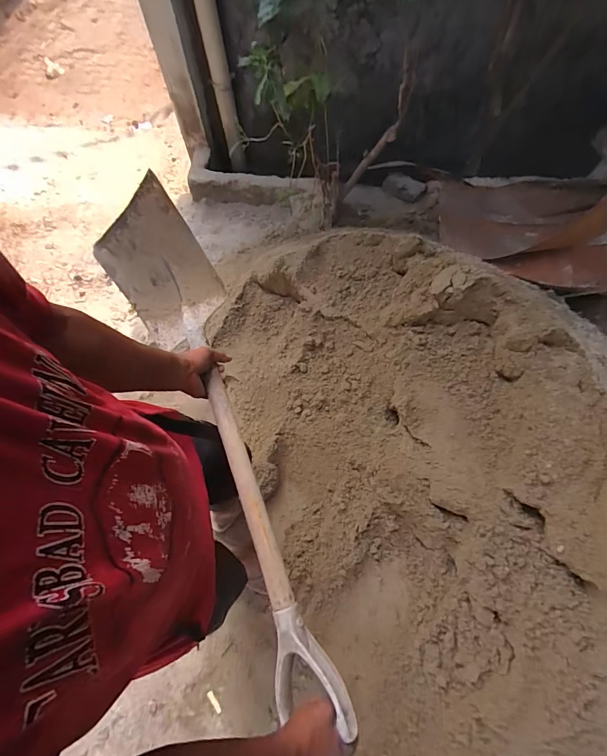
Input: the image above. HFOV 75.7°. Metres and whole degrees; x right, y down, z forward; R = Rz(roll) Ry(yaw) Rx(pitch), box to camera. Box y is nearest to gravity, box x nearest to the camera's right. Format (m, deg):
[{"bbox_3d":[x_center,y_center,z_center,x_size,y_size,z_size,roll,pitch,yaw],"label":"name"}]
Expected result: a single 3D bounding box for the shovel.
[{"bbox_3d":[-0.175,0.071,0.685,0.201,0.186,0.965,-21,69,-7],"label":"shovel"}]

